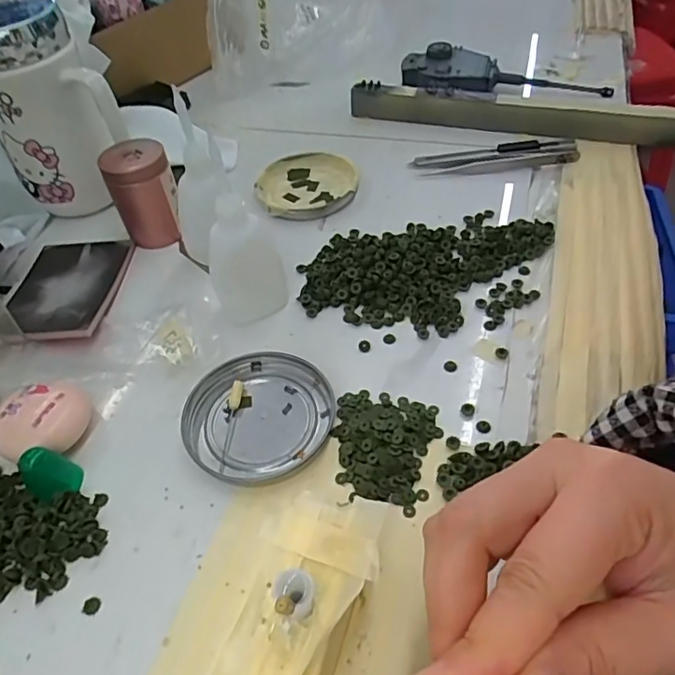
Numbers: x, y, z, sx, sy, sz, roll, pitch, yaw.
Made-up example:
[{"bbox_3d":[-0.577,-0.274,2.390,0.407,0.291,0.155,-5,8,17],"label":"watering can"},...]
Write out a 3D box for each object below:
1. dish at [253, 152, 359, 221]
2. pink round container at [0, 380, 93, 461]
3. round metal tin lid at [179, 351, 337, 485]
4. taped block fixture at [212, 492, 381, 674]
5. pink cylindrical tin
[{"bbox_3d":[-0.024,-0.122,0.439,0.079,0.010,0.075,-3,48,3],"label":"dish"},{"bbox_3d":[-0.157,0.045,0.291,0.042,0.019,0.042,-3,48,3],"label":"pink round container"},{"bbox_3d":[-0.043,0.041,0.298,0.074,0.010,0.078,-3,48,3],"label":"round metal tin lid"},{"bbox_3d":[-0.012,0.105,0.214,0.047,0.044,0.084,9,50,13],"label":"taped block fixture"},{"bbox_3d":[-0.139,-0.104,0.396,0.043,0.061,0.041,-3,48,3],"label":"pink cylindrical tin"}]

